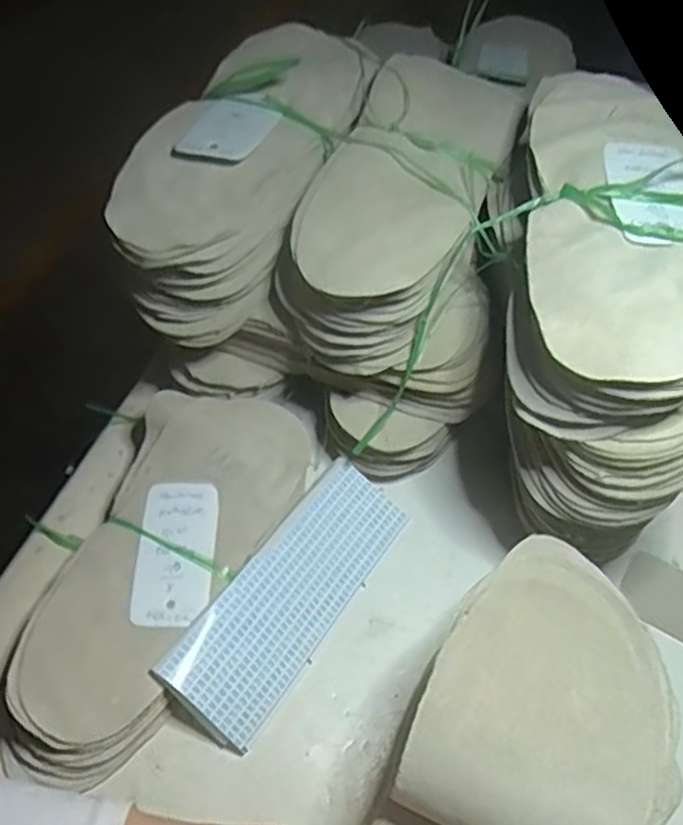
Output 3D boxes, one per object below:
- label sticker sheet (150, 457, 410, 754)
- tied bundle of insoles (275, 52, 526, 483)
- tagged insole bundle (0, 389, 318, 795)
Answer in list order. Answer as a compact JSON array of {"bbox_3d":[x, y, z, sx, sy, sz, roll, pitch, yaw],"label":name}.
[{"bbox_3d":[-0.032,0.122,0.496,0.076,0.008,0.201,45,56,-7],"label":"label sticker sheet"},{"bbox_3d":[0.054,-0.118,0.554,0.144,0.168,0.273,15,54,9],"label":"tied bundle of insoles"},{"bbox_3d":[-0.121,0.104,0.489,0.120,0.048,0.278,17,55,11],"label":"tagged insole bundle"}]

